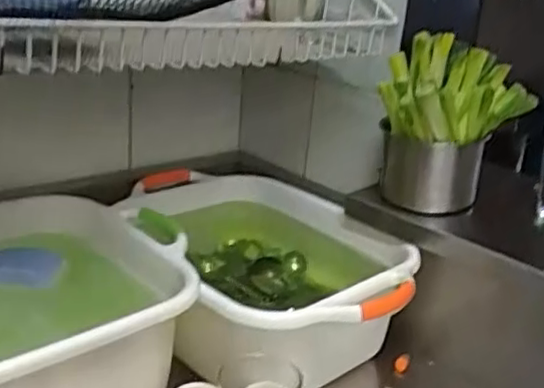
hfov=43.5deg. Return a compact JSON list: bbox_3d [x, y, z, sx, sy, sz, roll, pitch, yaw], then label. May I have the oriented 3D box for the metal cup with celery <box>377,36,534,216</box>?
[{"bbox_3d":[0.244,-0.085,0.953,0.177,0.235,0.130,2,21,-10],"label":"metal cup with celery"}]

